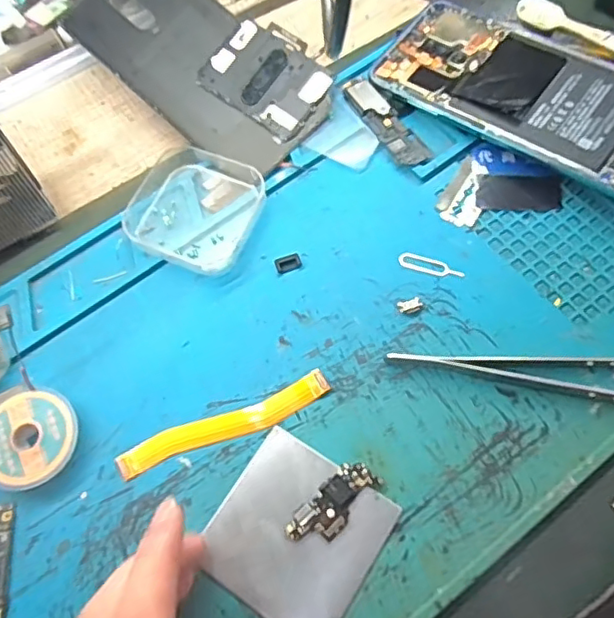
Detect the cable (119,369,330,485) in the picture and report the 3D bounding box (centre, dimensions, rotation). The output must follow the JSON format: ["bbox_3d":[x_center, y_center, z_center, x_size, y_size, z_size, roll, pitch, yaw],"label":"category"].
[{"bbox_3d":[-0.038,0.053,0.278,0.100,0.004,0.016,-22,67,-6],"label":"cable"}]

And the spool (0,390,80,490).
[{"bbox_3d":[-0.125,0.060,0.273,0.041,0.012,0.042,-1,67,3],"label":"spool"}]

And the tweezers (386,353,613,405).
[{"bbox_3d":[0.116,0.028,0.274,0.153,0.010,0.024,6,67,6],"label":"tweezers"}]

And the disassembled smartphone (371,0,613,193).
[{"bbox_3d":[0.119,-0.121,0.327,0.160,0.007,0.071,34,75,22],"label":"disassembled smartphone"}]

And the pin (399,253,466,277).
[{"bbox_3d":[0.063,-0.021,0.305,0.033,0.004,0.007,18,70,11],"label":"pin"}]

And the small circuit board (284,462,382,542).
[{"bbox_3d":[0.011,0.084,0.259,0.018,0.004,0.043,42,75,18],"label":"small circuit board"}]

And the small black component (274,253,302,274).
[{"bbox_3d":[-0.010,-0.024,0.308,0.013,0.004,0.008,-22,67,-6],"label":"small black component"}]

